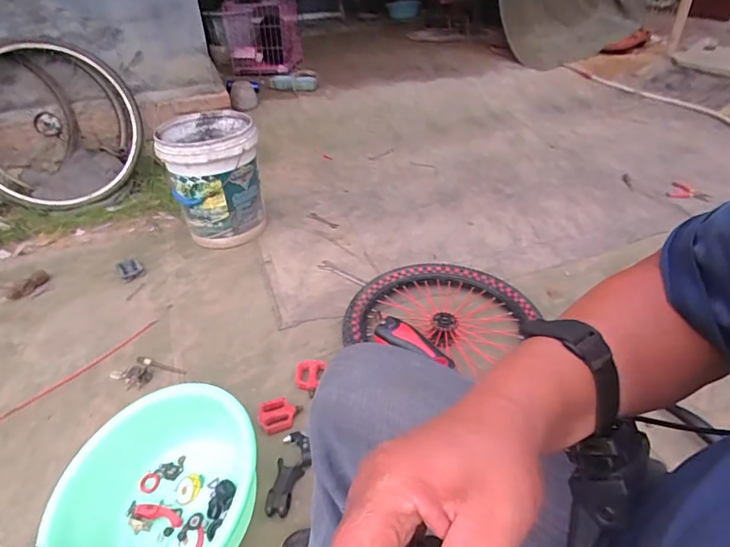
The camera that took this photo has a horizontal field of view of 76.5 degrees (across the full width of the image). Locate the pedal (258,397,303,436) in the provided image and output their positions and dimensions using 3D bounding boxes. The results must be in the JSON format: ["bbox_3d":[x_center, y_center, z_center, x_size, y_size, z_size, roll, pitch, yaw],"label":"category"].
[{"bbox_3d":[-0.179,0.296,0.976,0.086,0.021,0.075,-16,38,-20],"label":"pedal"}]

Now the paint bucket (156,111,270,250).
[{"bbox_3d":[-0.496,-0.306,1.542,0.291,0.350,0.304,-13,37,-16],"label":"paint bucket"}]

